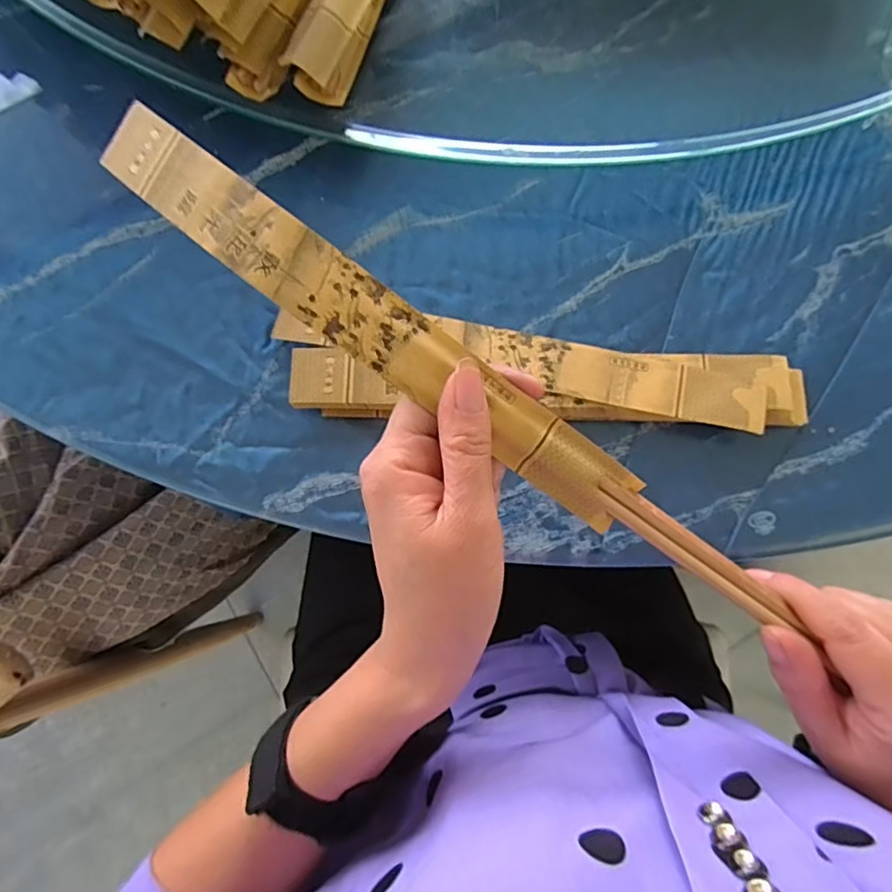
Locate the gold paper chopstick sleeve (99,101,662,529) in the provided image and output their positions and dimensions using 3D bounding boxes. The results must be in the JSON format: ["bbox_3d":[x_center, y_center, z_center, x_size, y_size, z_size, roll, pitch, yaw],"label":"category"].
[{"bbox_3d":[-0.033,-0.051,0.229,0.251,0.025,0.029,37,80,0],"label":"gold paper chopstick sleeve"}]

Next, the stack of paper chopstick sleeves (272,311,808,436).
[{"bbox_3d":[0.054,-0.037,0.318,0.282,0.021,0.056,3,79,-1],"label":"stack of paper chopstick sleeves"}]

